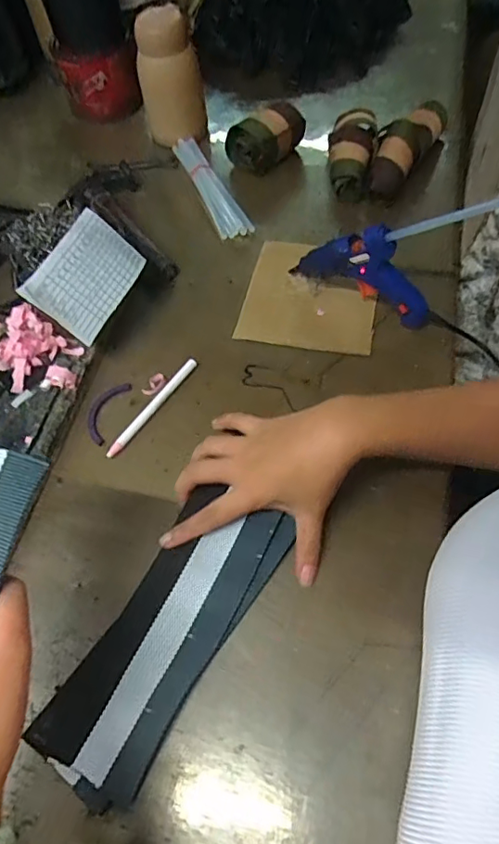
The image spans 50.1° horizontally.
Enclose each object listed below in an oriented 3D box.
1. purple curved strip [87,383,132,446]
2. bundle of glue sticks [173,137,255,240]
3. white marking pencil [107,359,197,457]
[{"bbox_3d":[-0.136,-0.012,0.501,0.027,0.004,0.067,15,62,13],"label":"purple curved strip"},{"bbox_3d":[-0.048,-0.285,0.648,0.035,0.020,0.194,-22,60,-9],"label":"bundle of glue sticks"},{"bbox_3d":[-0.090,-0.015,0.495,0.009,0.010,0.119,32,66,21],"label":"white marking pencil"}]

